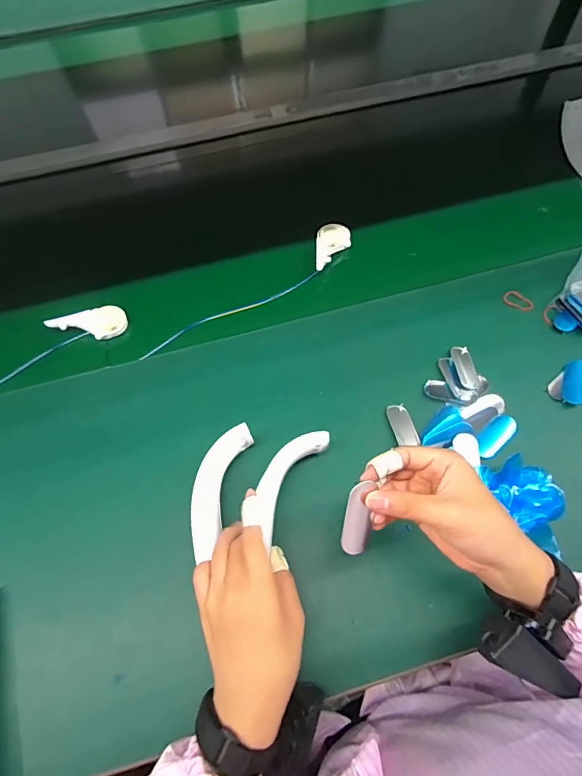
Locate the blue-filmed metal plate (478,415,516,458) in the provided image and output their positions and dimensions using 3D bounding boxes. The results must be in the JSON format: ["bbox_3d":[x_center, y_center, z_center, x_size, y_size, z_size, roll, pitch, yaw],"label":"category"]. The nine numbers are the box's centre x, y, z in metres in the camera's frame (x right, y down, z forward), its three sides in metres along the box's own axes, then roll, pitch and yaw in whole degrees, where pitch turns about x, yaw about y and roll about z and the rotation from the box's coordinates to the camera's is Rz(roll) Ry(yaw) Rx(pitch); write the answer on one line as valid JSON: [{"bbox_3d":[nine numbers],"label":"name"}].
[{"bbox_3d":[0.222,0.051,0.467,0.061,0.004,0.022,-42,70,-16],"label":"blue-filmed metal plate"}]

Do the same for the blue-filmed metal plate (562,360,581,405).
[{"bbox_3d":[0.326,-0.007,0.493,0.027,0.007,0.056,9,65,28],"label":"blue-filmed metal plate"}]

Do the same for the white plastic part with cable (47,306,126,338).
[{"bbox_3d":[-0.260,-0.084,0.554,0.092,0.018,0.042,-4,56,-20],"label":"white plastic part with cable"}]

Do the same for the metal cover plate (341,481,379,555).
[{"bbox_3d":[0.053,0.099,0.330,0.026,0.006,0.056,5,96,-27],"label":"metal cover plate"}]

